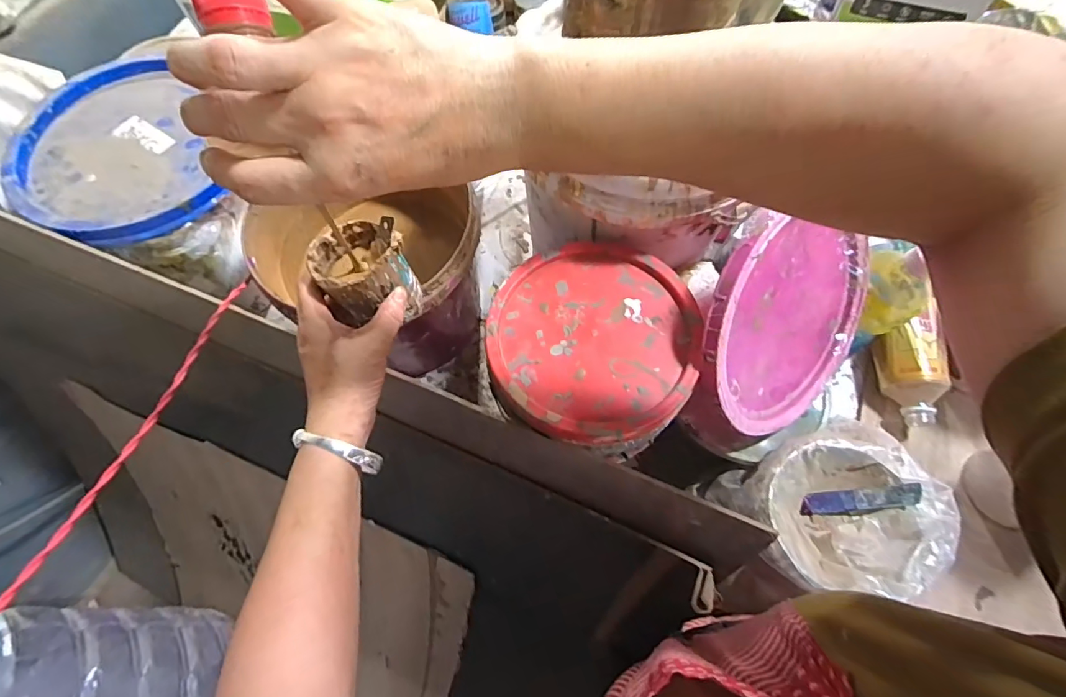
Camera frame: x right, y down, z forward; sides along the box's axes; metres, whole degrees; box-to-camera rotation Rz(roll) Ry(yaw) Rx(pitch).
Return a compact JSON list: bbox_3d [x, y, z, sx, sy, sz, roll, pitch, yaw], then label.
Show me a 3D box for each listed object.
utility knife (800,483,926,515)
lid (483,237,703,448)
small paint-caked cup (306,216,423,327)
[{"bbox_3d":[0.291,0.137,0.437,0.094,0.012,0.021,-13,66,16],"label":"utility knife"},{"bbox_3d":[0.054,-0.013,0.430,0.179,0.018,0.182,-1,67,2],"label":"lid"},{"bbox_3d":[-0.132,-0.062,0.388,0.066,0.064,0.069,-1,67,2],"label":"small paint-caked cup"}]

